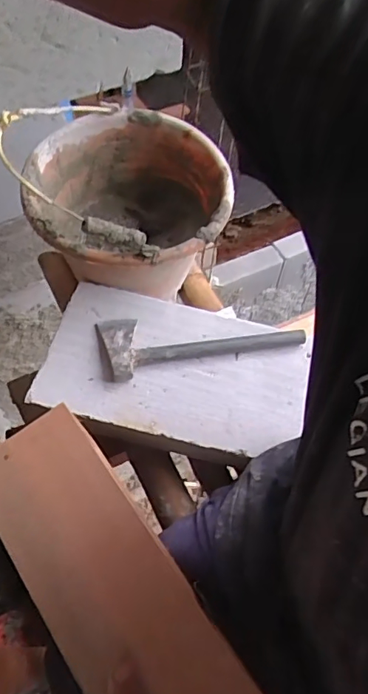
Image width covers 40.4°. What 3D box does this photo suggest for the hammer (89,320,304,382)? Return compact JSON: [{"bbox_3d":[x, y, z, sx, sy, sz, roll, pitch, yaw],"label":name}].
[{"bbox_3d":[0.027,-0.008,0.704,0.288,0.025,0.088,-5,59,-5],"label":"hammer"}]

